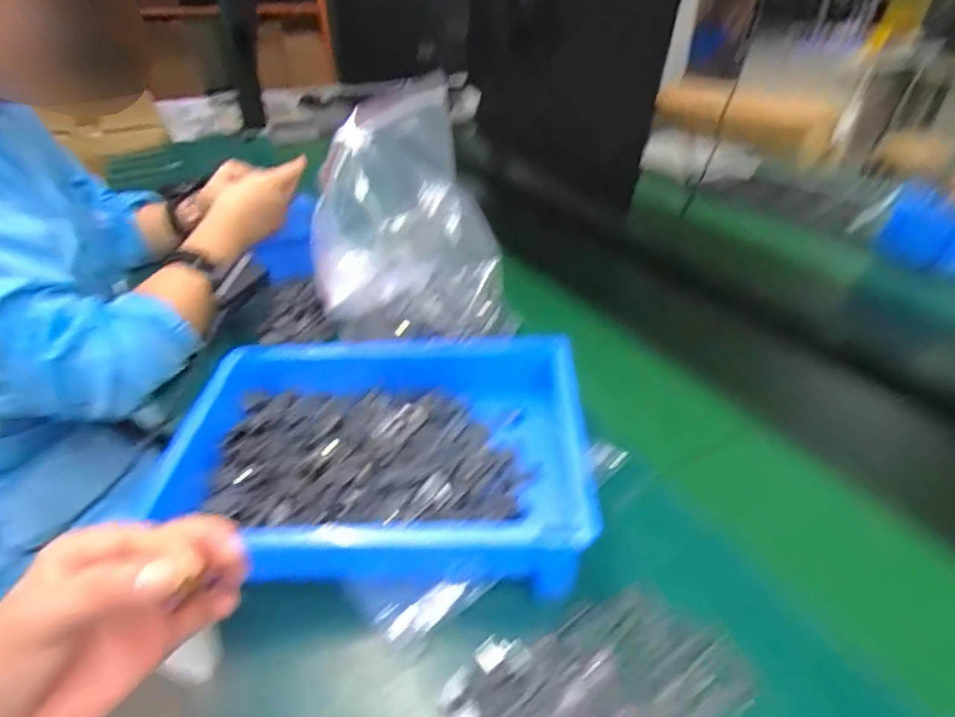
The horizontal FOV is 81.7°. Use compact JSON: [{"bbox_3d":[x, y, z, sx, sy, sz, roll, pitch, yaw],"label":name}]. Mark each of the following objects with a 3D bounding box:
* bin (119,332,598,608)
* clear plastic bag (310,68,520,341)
[{"bbox_3d":[-0.070,0.070,0.433,0.287,0.070,0.206,2,35,-1],"label":"bin"},{"bbox_3d":[-0.064,-0.128,0.505,0.163,0.193,0.138,-6,35,-9],"label":"clear plastic bag"}]

